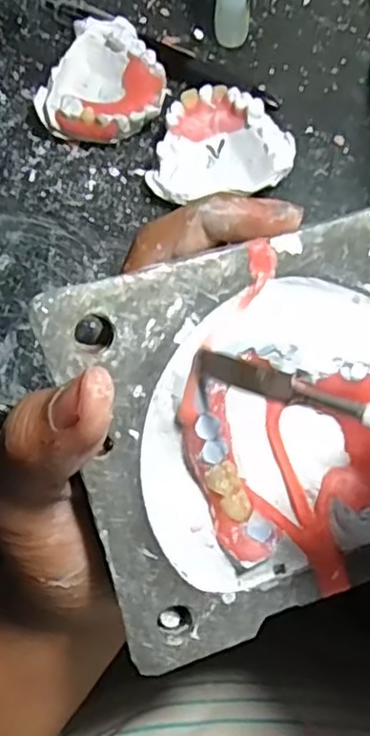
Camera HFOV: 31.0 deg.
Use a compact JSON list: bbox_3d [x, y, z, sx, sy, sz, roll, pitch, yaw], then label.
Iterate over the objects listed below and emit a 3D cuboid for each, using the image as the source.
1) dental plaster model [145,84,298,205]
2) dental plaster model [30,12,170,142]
[{"bbox_3d":[0.019,-0.102,0.318,0.062,0.027,0.053,17,71,9],"label":"dental plaster model"},{"bbox_3d":[-0.036,-0.139,0.334,0.056,0.025,0.063,25,73,11],"label":"dental plaster model"}]

